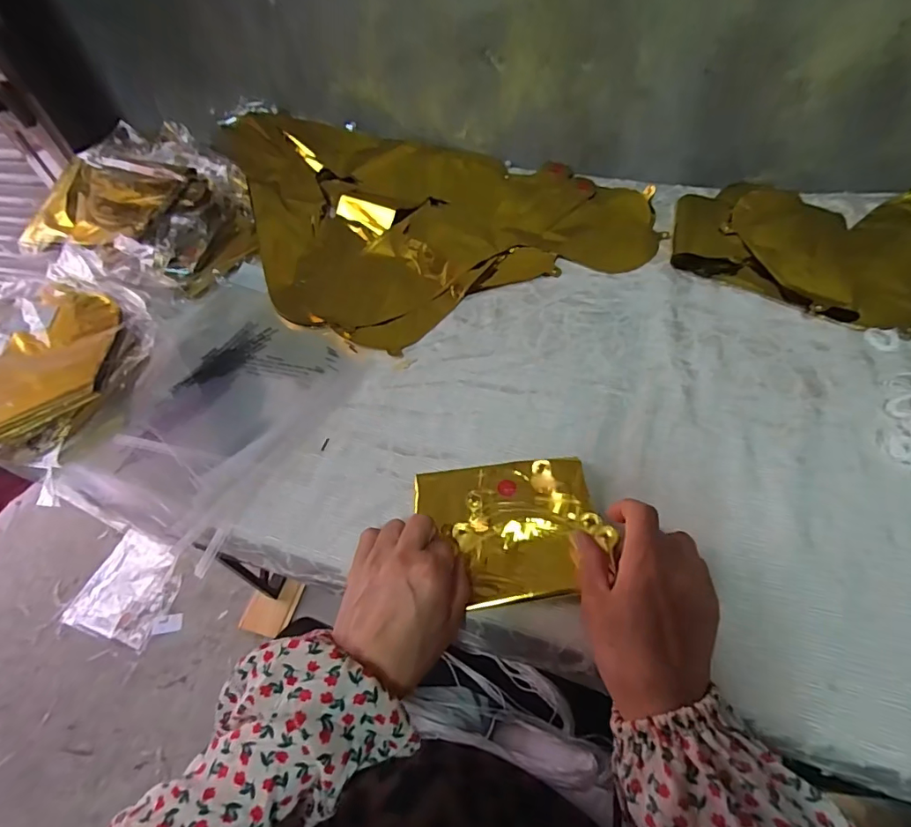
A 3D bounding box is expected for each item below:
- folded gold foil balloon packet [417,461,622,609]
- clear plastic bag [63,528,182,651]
[{"bbox_3d":[0.043,0.087,0.376,0.137,0.018,0.110,-7,56,-1],"label":"folded gold foil balloon packet"},{"bbox_3d":[-0.776,0.417,1.177,0.229,0.032,0.229,16,58,14],"label":"clear plastic bag"}]

